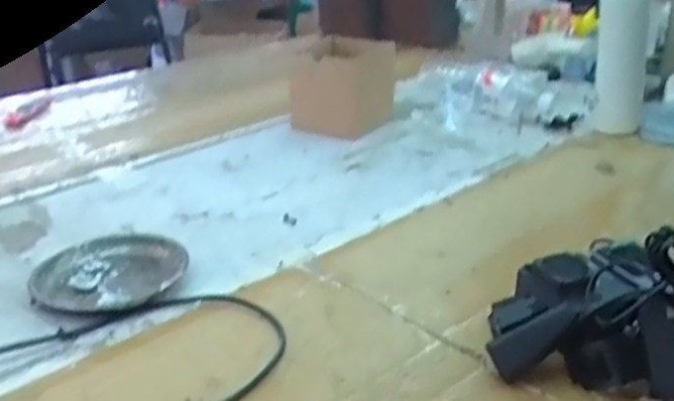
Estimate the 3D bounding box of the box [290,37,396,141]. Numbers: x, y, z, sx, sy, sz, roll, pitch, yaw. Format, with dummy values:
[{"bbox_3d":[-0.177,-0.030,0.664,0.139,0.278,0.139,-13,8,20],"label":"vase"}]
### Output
[{"bbox_3d":[0.014,-0.166,1.069,0.114,0.118,0.144,12,28,27],"label":"box"}]

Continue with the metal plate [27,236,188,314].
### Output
[{"bbox_3d":[-0.220,0.070,0.702,0.143,0.018,0.122,-2,25,-2],"label":"metal plate"}]

